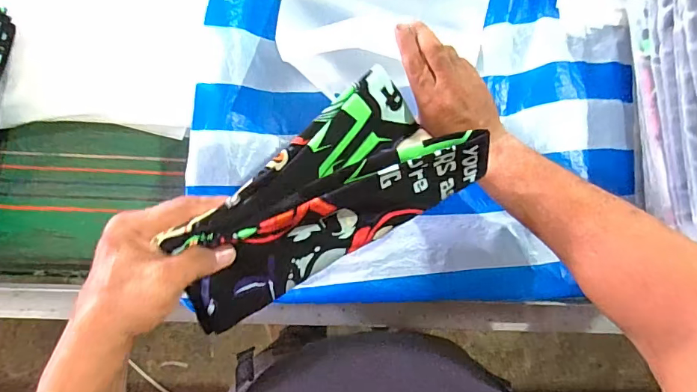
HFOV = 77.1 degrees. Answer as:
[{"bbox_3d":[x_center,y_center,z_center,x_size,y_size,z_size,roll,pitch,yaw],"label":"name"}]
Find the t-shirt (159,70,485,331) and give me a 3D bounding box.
[{"bbox_3d":[-0.024,-0.002,0.375,0.259,0.095,0.127,-37,84,-15],"label":"t-shirt"}]

